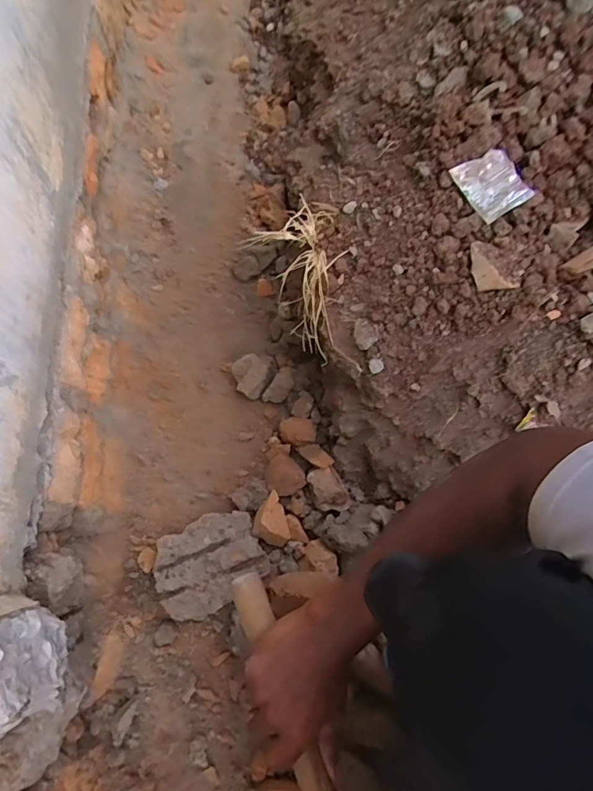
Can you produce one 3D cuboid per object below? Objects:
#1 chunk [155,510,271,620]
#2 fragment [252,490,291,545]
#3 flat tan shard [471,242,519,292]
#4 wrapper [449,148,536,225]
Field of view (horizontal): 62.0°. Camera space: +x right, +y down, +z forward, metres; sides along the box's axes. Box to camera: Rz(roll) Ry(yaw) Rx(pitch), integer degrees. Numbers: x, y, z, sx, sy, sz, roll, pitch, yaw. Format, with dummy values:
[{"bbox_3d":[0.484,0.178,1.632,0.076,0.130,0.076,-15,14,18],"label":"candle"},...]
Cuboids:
[{"bbox_3d":[-0.119,0.228,0.674,0.143,0.046,0.114,-28,76,-9],"label":"chunk"},{"bbox_3d":[-0.037,0.171,0.672,0.047,0.028,0.069,-14,74,-6],"label":"fragment"},{"bbox_3d":[0.201,-0.133,0.517,0.030,0.019,0.059,-24,76,-8],"label":"flat tan shard"},{"bbox_3d":[0.211,-0.230,0.533,0.057,0.006,0.081,-28,66,7],"label":"wrapper"}]

